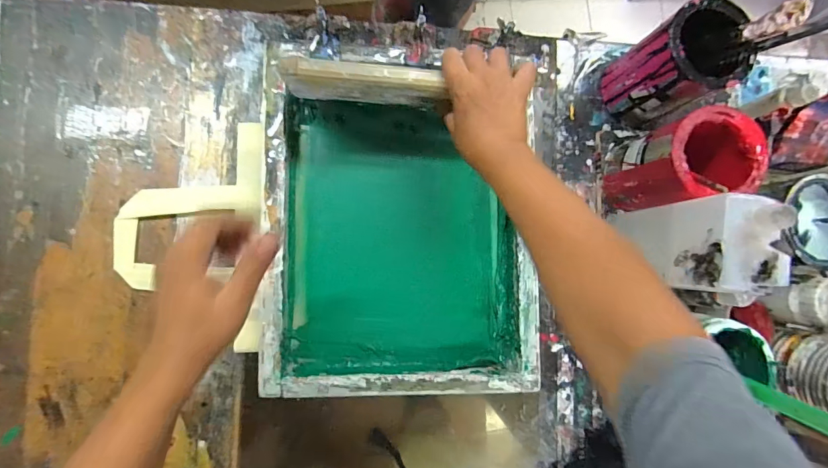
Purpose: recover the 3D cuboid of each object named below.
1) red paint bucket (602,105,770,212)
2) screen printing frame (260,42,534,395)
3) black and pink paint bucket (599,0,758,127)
[{"bbox_3d":[0.328,-0.086,0.507,0.109,0.146,0.098,-7,86,-7],"label":"red paint bucket"},{"bbox_3d":[-0.014,-0.018,0.540,0.351,0.056,0.439,1,85,-7],"label":"screen printing frame"},{"bbox_3d":[0.335,-0.215,0.528,0.101,0.142,0.099,1,85,-7],"label":"black and pink paint bucket"}]

